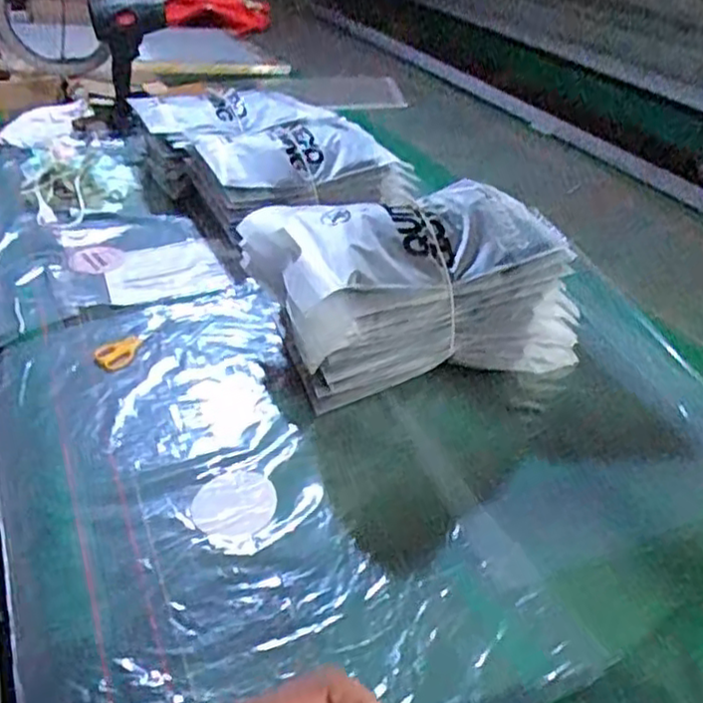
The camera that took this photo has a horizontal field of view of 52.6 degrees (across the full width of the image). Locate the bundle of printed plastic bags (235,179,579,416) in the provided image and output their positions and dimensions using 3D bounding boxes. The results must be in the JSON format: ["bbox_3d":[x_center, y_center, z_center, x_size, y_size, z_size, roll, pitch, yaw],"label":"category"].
[{"bbox_3d":[0.078,-0.100,0.959,0.392,0.190,0.267,-12,38,-18],"label":"bundle of printed plastic bags"}]

